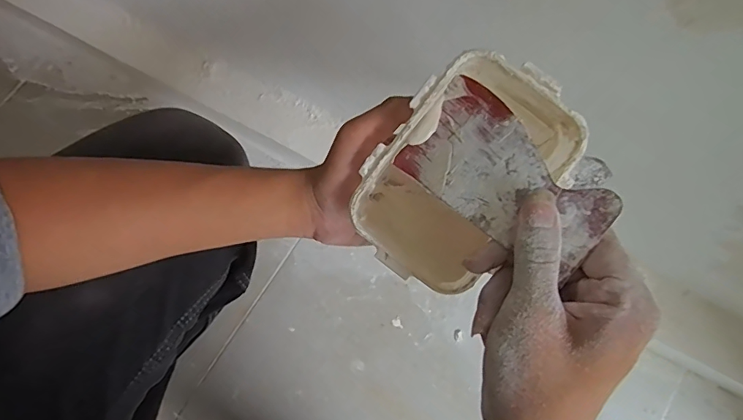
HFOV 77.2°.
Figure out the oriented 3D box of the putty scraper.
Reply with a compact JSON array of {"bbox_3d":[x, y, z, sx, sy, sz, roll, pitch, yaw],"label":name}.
[{"bbox_3d":[0.075,-0.023,0.267,0.123,0.005,0.068,41,96,31],"label":"putty scraper"}]

